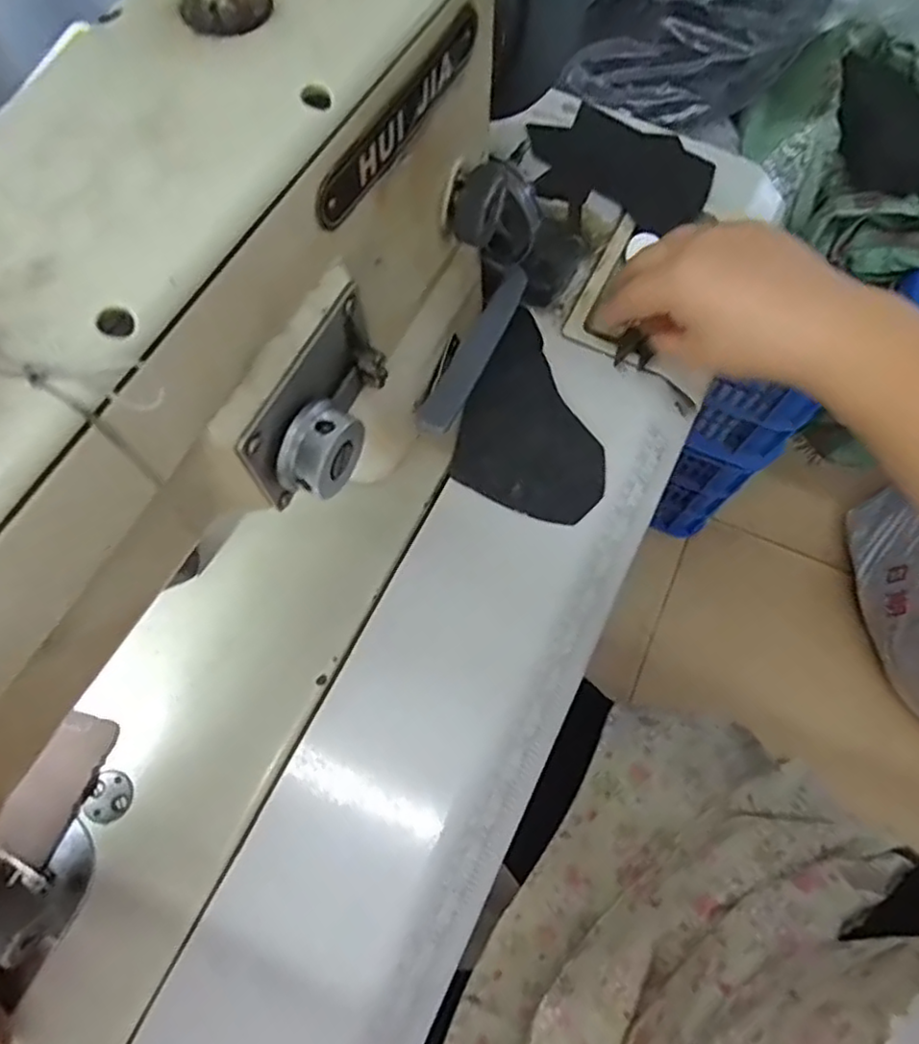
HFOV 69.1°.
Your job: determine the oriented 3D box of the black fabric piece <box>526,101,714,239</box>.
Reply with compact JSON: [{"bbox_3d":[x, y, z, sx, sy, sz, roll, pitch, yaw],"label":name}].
[{"bbox_3d":[0.117,-0.265,0.495,0.135,0.012,0.090,26,73,8],"label":"black fabric piece"}]

